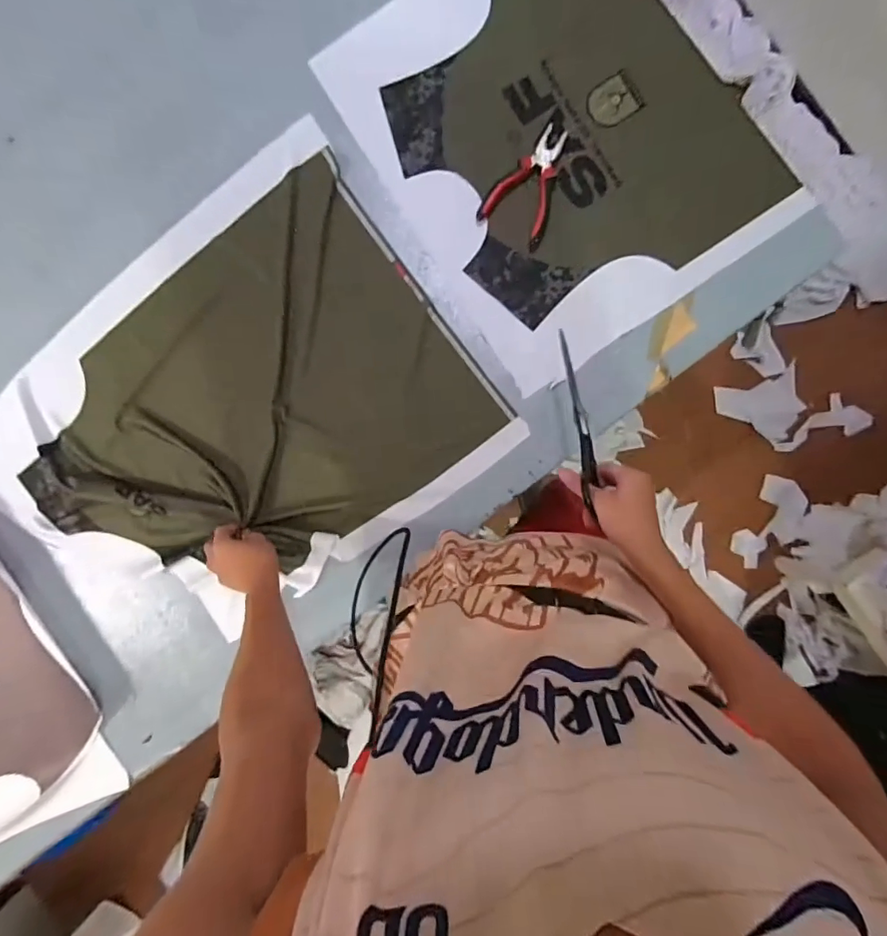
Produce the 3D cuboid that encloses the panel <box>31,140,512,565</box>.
[{"bbox_3d":[-0.304,-0.074,0.728,0.644,0.046,0.461,-35,89,5],"label":"panel"}]

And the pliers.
[{"bbox_3d":[0.119,-0.397,0.685,0.094,0.026,0.157,26,94,3],"label":"pliers"}]

